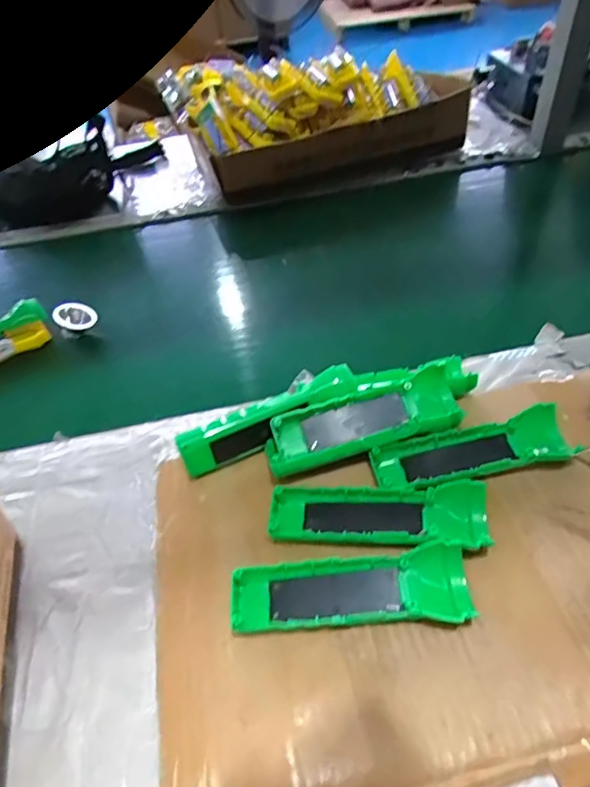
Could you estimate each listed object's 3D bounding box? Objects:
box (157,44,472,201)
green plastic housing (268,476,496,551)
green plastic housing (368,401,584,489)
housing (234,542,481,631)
[{"bbox_3d":[0.065,-0.450,0.843,0.443,0.145,0.187,-19,49,-11],"label":"box"},{"bbox_3d":[0.064,0.096,0.394,0.163,0.029,0.049,-1,47,5],"label":"green plastic housing"},{"bbox_3d":[0.148,0.051,0.427,0.162,0.028,0.048,-13,47,-6],"label":"green plastic housing"},{"bbox_3d":[0.038,0.139,0.355,0.161,0.026,0.048,-6,46,0],"label":"housing"}]

